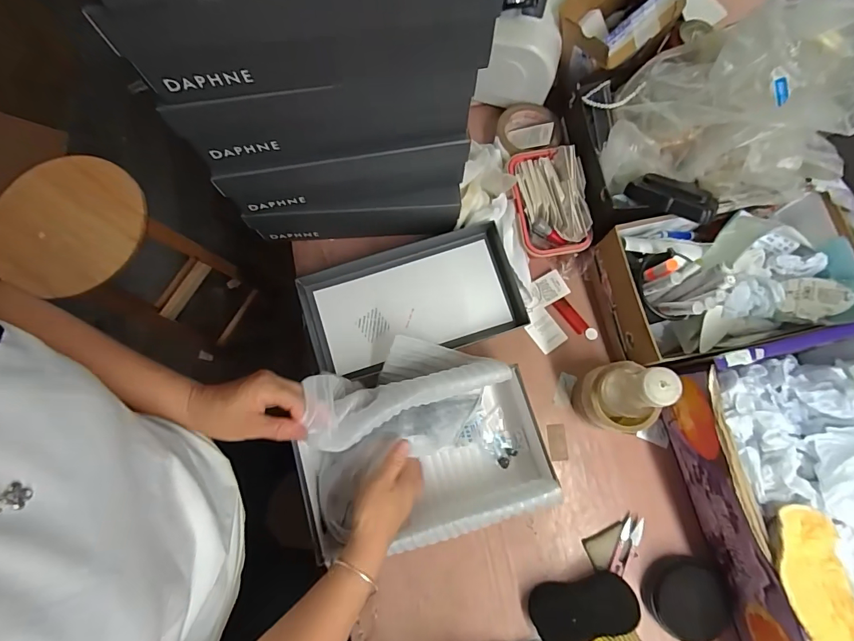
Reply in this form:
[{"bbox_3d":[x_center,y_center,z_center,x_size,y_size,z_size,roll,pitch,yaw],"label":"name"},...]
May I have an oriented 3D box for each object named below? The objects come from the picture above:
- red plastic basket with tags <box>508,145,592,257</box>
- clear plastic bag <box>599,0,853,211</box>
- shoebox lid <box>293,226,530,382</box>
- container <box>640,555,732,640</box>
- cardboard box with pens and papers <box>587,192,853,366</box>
[{"bbox_3d":[0.179,-0.174,0.630,0.098,0.063,0.164,-5,78,0],"label":"red plastic basket with tags"},{"bbox_3d":[0.393,-0.264,0.514,0.303,0.151,0.189,7,78,3],"label":"clear plastic bag"},{"bbox_3d":[-0.024,-0.026,0.625,0.312,0.033,0.168,-18,78,-3],"label":"shoebox lid"},{"bbox_3d":[0.330,0.354,0.542,0.095,0.025,0.090,0,78,1],"label":"container"},{"bbox_3d":[0.405,-0.064,0.562,0.312,0.134,0.182,-14,78,-2],"label":"cardboard box with pens and papers"}]

